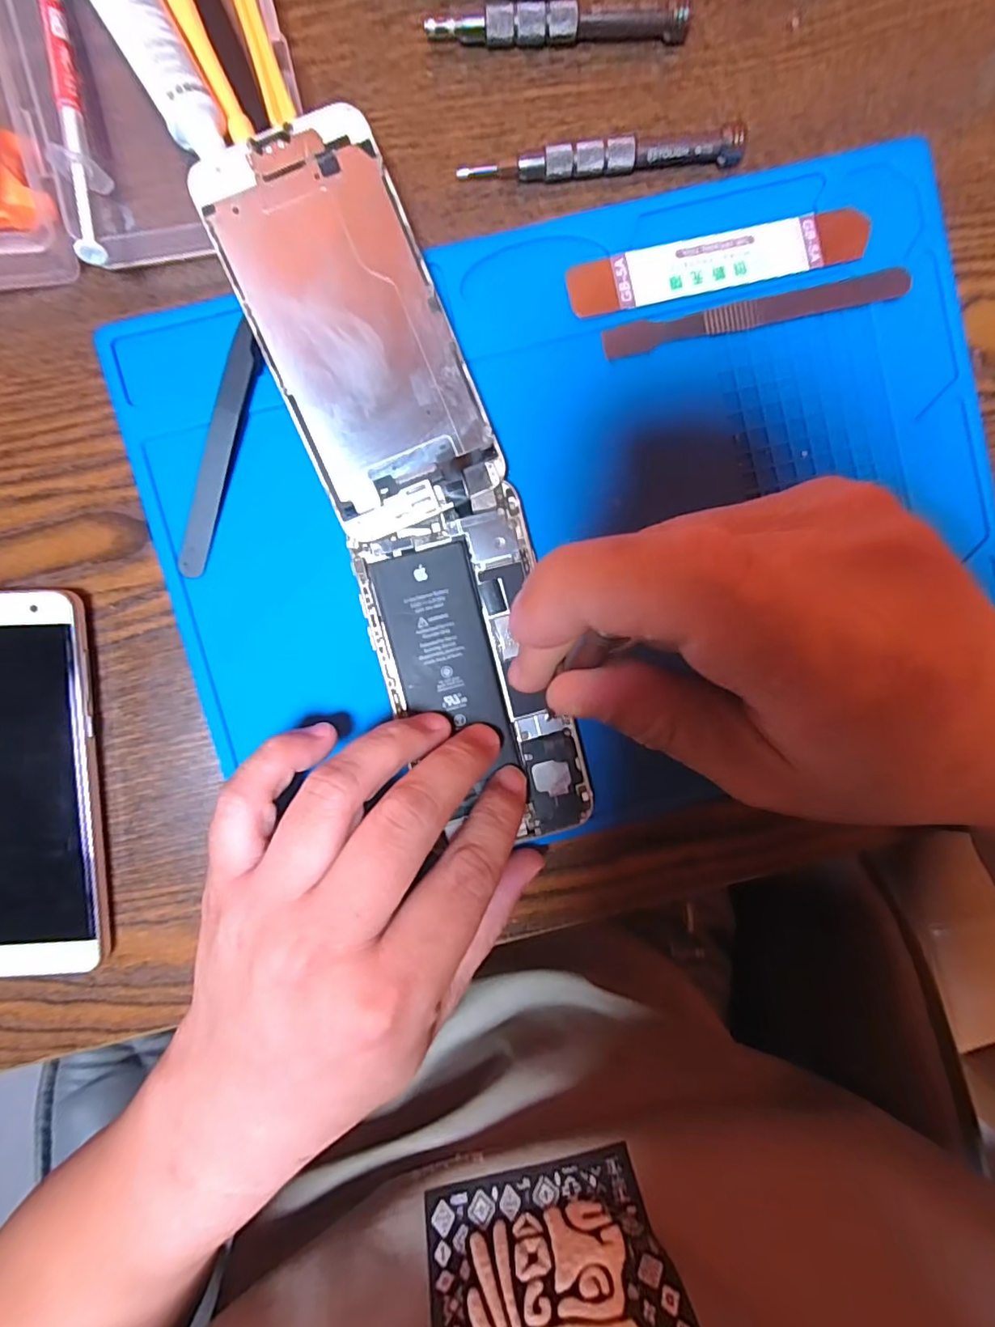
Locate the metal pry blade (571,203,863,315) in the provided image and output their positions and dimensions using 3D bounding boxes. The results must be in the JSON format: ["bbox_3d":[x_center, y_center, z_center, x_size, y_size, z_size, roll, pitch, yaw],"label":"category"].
[{"bbox_3d":[0.084,-0.153,0.212,0.116,0.004,0.021,-13,94,-2],"label":"metal pry blade"}]

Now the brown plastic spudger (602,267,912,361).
[{"bbox_3d":[0.100,-0.135,0.213,0.120,0.004,0.011,-14,94,-2],"label":"brown plastic spudger"}]

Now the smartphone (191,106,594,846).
[{"bbox_3d":[-0.027,-0.057,0.205,0.065,0.011,0.258,-21,98,-2],"label":"smartphone"}]

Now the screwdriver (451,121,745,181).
[{"bbox_3d":[0.039,-0.187,0.206,0.105,0.011,0.013,-9,93,-3],"label":"screwdriver"}]

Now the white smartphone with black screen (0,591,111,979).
[{"bbox_3d":[-0.188,0.048,0.205,0.074,0.014,0.144,-2,93,-3],"label":"white smartphone with black screen"}]

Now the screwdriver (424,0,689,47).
[{"bbox_3d":[0.023,-0.232,0.203,0.094,0.011,0.010,-1,93,-3],"label":"screwdriver"}]

